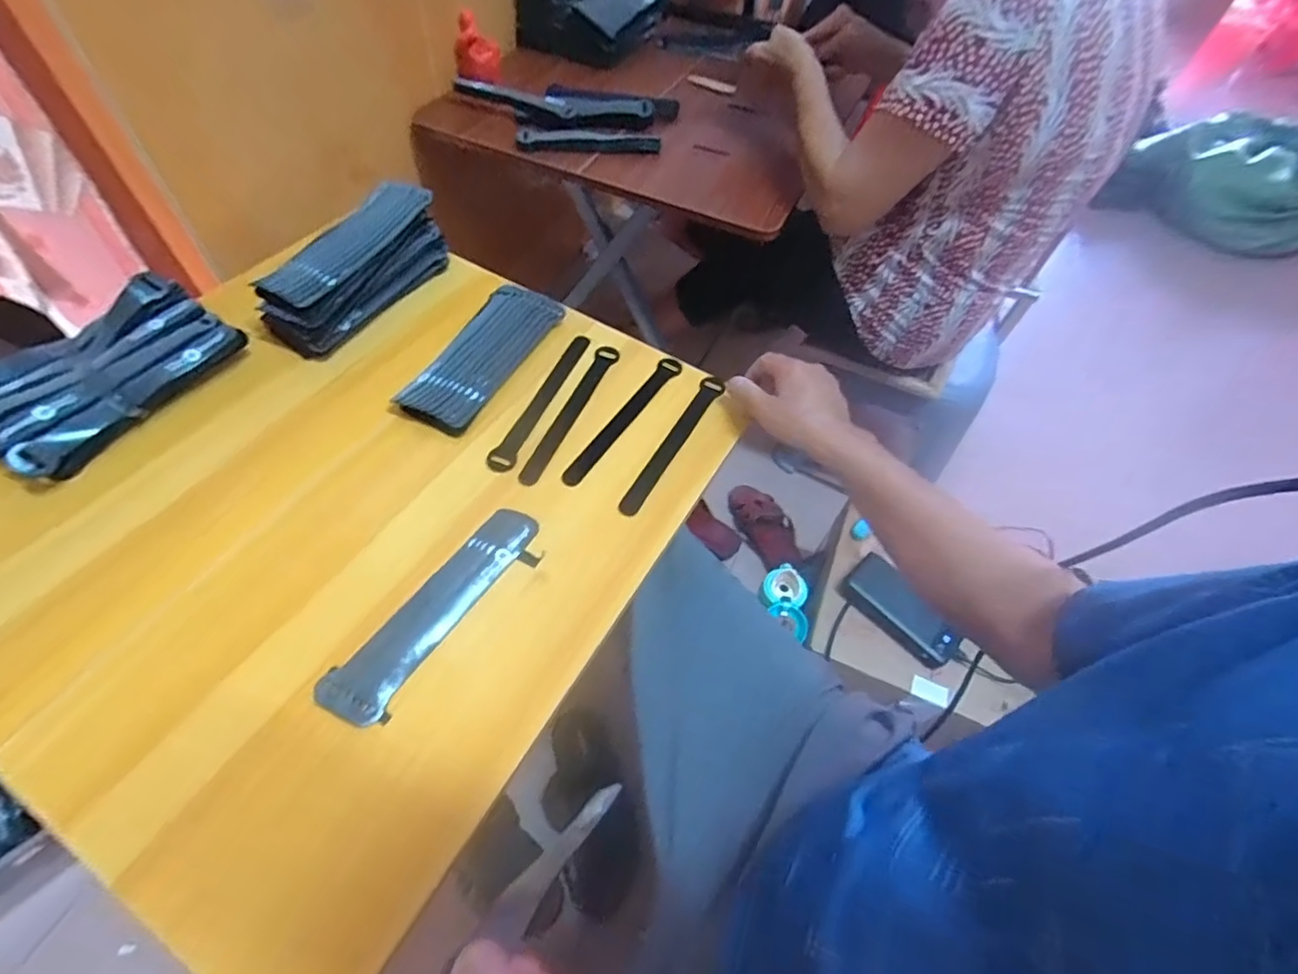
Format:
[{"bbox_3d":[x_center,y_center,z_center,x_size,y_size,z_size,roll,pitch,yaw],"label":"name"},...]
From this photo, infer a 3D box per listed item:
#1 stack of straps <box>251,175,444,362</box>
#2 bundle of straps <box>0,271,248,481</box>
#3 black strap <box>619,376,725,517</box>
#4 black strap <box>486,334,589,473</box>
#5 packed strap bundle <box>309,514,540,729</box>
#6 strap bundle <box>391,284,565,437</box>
[{"bbox_3d":[-0.314,-0.236,0.618,0.075,0.088,0.200,27,58,13],"label":"stack of straps"},{"bbox_3d":[-0.499,-0.109,0.532,0.135,0.059,0.204,34,59,16],"label":"bundle of straps"},{"bbox_3d":[0.025,-0.045,0.579,0.022,0.006,0.194,22,57,18],"label":"black strap"},{"bbox_3d":[-0.110,-0.091,0.592,0.026,0.005,0.191,18,56,7],"label":"black strap"},{"bbox_3d":[-0.165,0.094,0.461,0.056,0.009,0.200,33,59,16],"label":"packed strap bundle"},{"bbox_3d":[-0.173,-0.139,0.606,0.073,0.024,0.198,23,57,10],"label":"strap bundle"}]

